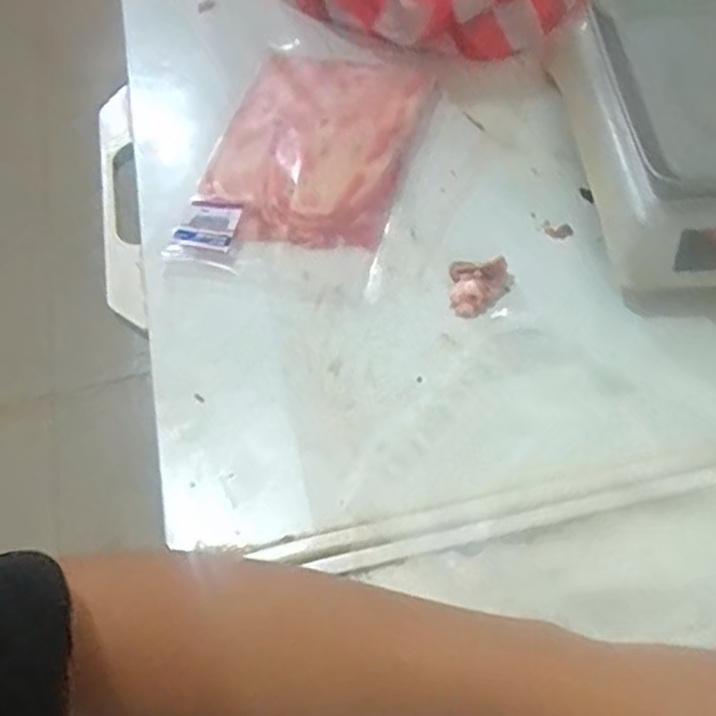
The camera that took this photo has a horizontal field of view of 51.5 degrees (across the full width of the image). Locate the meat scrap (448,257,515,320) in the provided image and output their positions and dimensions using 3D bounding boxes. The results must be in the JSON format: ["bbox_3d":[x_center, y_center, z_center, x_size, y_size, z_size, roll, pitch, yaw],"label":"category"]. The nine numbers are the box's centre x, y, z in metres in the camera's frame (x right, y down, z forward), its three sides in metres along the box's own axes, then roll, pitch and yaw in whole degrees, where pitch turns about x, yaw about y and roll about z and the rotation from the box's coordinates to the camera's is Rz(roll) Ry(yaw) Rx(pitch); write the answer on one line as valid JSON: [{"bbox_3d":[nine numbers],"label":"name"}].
[{"bbox_3d":[0.096,-0.054,0.573,0.048,0.021,0.045,-1,57,3],"label":"meat scrap"}]

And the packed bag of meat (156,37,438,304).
[{"bbox_3d":[-0.042,-0.186,0.657,0.178,0.033,0.283,11,59,11],"label":"packed bag of meat"}]

